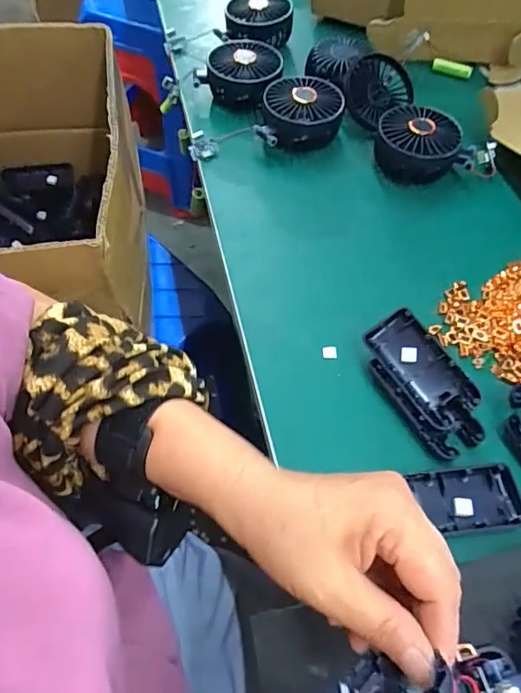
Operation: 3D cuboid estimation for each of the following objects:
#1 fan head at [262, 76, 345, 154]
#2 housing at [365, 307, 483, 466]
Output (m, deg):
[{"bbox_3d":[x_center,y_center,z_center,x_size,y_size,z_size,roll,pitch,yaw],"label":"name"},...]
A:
[{"bbox_3d":[0.046,-0.259,0.551,0.087,0.050,0.079,-3,57,-6],"label":"fan head"},{"bbox_3d":[0.126,0.029,0.377,0.049,0.027,0.112,-23,72,-15],"label":"housing"}]

